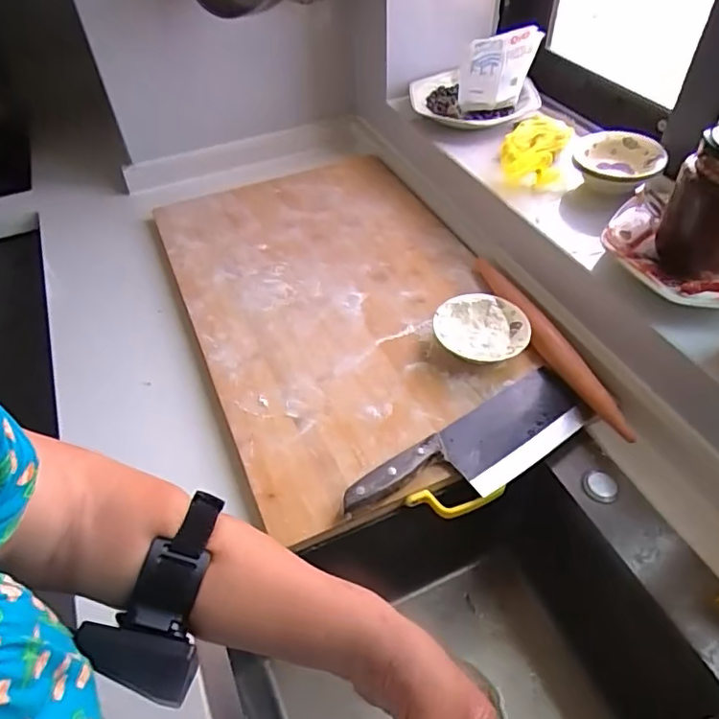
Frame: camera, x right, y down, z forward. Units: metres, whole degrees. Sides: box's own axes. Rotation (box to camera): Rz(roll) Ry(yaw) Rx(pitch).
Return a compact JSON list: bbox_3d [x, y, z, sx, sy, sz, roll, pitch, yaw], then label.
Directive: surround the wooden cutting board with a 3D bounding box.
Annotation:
[{"bbox_3d":[-0.028,-0.097,0.758,0.397,0.028,0.637,-20,48,-15],"label":"wooden cutting board"}]

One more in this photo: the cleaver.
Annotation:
[{"bbox_3d":[0.120,0.090,0.561,0.283,0.026,0.084,-28,51,-22],"label":"cleaver"}]

